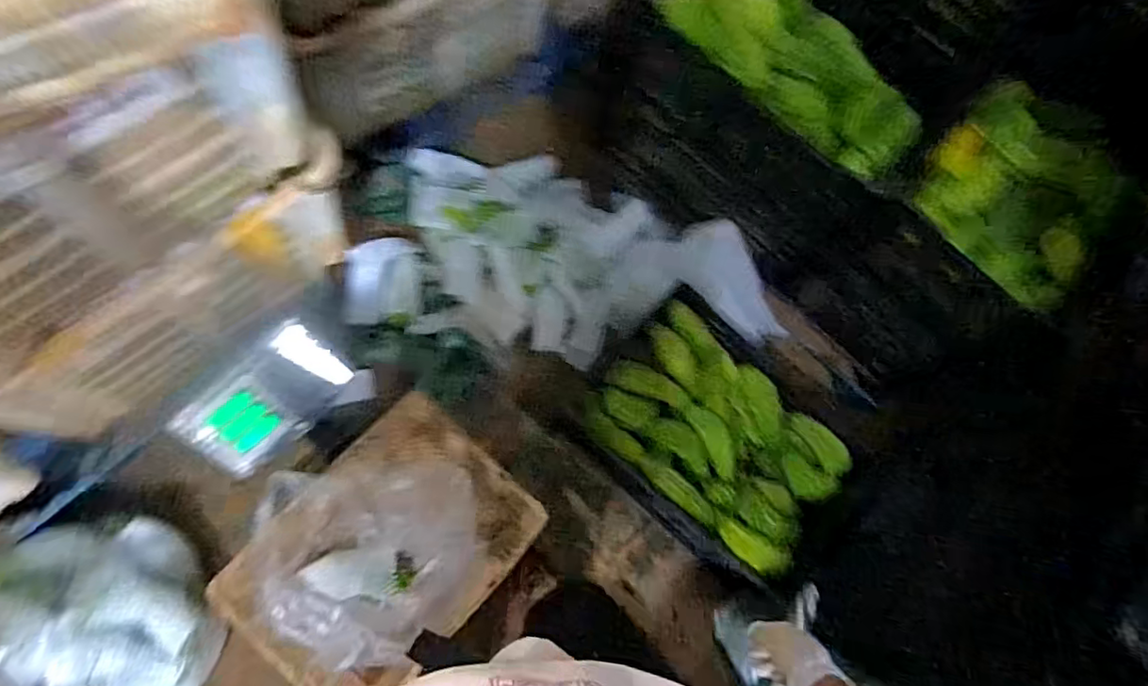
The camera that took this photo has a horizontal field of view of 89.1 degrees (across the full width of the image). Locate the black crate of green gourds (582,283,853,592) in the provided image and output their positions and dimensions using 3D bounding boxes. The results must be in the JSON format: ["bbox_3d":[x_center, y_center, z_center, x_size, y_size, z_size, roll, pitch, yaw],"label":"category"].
[{"bbox_3d":[0.343,0.238,1.333,0.631,0.234,0.396,44,78,11],"label":"black crate of green gourds"}]

